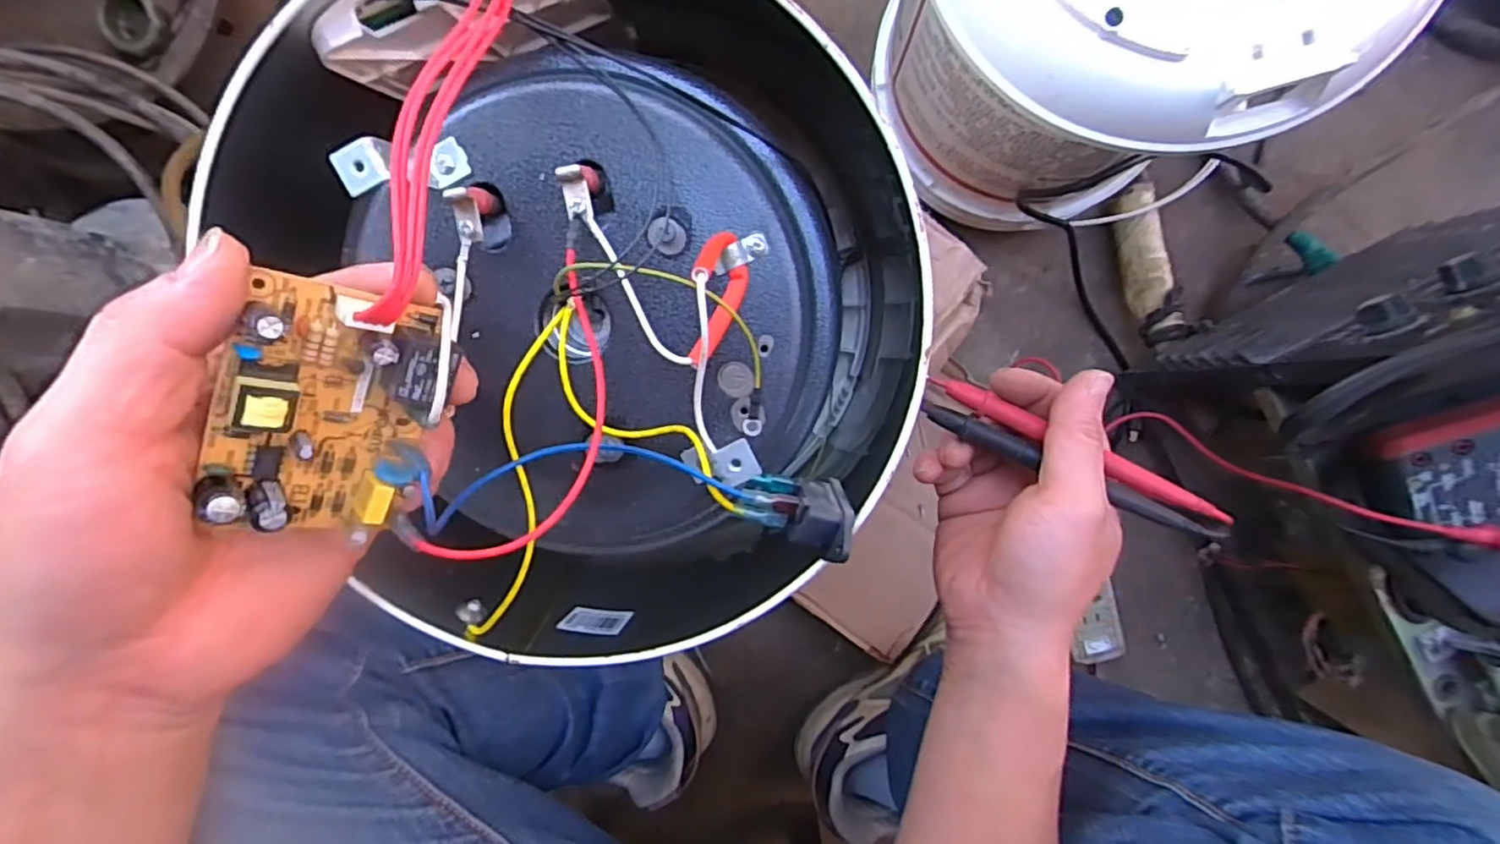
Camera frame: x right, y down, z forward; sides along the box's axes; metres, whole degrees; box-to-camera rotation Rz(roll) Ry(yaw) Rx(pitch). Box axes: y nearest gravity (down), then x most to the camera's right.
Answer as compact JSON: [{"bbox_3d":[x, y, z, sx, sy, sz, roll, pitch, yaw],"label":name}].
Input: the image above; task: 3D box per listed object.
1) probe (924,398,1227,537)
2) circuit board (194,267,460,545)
[{"bbox_3d":[0.140,0.021,0.303,0.132,0.012,0.011,26,96,20],"label":"probe"},{"bbox_3d":[-0.118,0.001,0.190,0.052,0.023,0.073,7,107,-44],"label":"circuit board"}]

